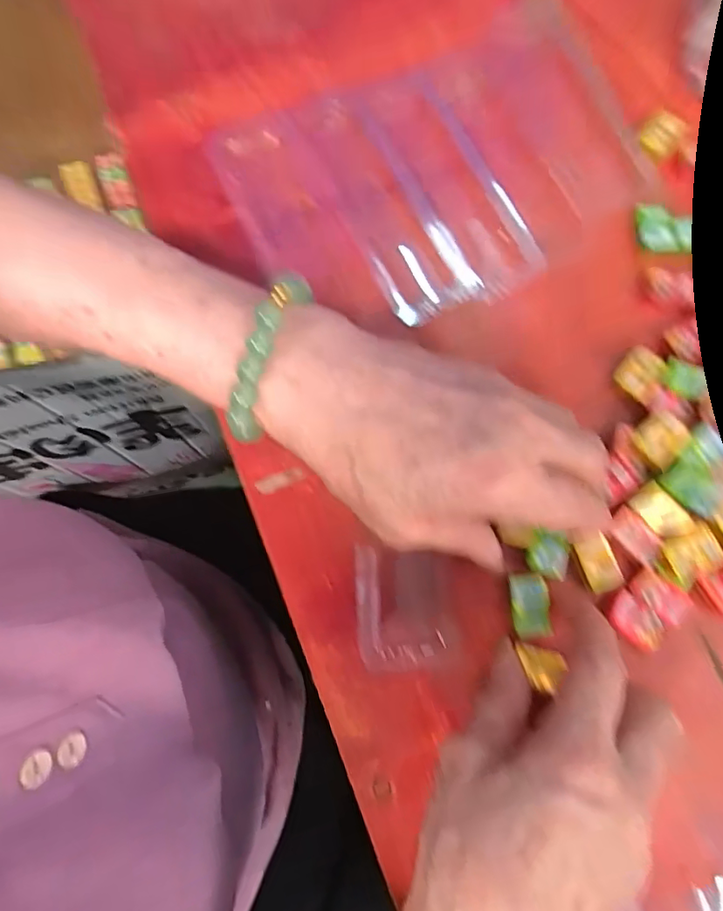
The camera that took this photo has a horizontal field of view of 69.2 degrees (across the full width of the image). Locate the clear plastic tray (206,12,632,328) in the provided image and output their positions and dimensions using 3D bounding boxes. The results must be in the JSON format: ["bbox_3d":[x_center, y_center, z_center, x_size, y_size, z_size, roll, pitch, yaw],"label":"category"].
[{"bbox_3d":[0.039,-0.149,0.292,0.207,0.018,0.136,-21,81,-5],"label":"clear plastic tray"}]

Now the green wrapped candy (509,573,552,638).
[{"bbox_3d":[0.080,0.071,0.248,0.016,0.006,0.029,-3,80,-2],"label":"green wrapped candy"}]

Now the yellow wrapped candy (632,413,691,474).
[{"bbox_3d":[0.147,-0.008,0.259,0.025,0.008,0.023,-40,83,-8],"label":"yellow wrapped candy"}]

